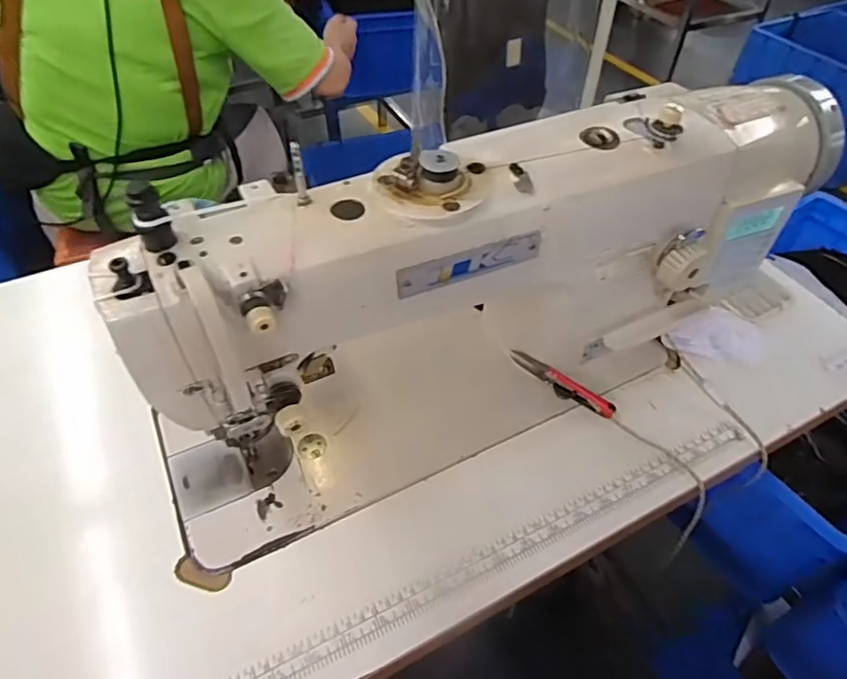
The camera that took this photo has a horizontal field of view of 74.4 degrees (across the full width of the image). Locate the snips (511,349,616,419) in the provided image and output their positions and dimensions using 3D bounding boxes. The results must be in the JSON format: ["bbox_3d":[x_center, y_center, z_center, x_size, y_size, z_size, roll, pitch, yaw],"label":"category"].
[{"bbox_3d":[0.130,0.041,0.529,0.108,0.020,0.012,33,58,23],"label":"snips"}]

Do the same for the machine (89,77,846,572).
[{"bbox_3d":[0.071,-0.049,0.465,0.601,0.236,0.164,-21,55,-16],"label":"machine"}]

